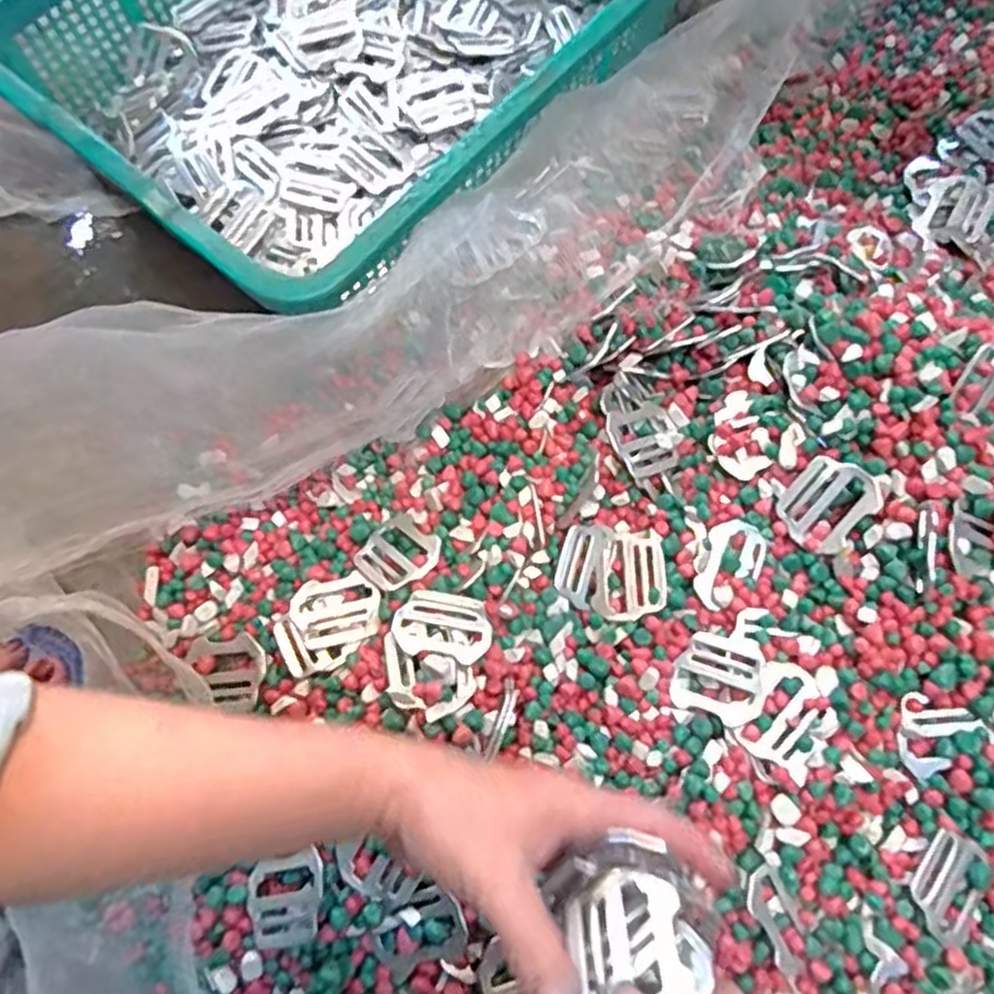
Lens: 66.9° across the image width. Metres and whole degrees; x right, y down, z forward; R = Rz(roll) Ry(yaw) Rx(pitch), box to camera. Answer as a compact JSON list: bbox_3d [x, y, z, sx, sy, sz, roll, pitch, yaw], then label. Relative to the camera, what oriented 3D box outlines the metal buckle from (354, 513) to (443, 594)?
[{"bbox_3d":[-0.063,0.038,0.486,0.048,0.009,0.054,-44,46,-11],"label":"metal buckle"}]

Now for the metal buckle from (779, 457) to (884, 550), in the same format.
[{"bbox_3d":[0.202,0.005,0.462,0.048,0.004,0.056,44,105,28],"label":"metal buckle"}]

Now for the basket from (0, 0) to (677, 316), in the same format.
[{"bbox_3d":[-0.108,-0.378,0.607,0.388,0.124,0.488,36,75,15],"label":"basket"}]

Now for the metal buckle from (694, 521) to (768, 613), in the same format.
[{"bbox_3d":[0.148,0.043,0.471,0.037,0.006,0.056,17,72,9],"label":"metal buckle"}]

